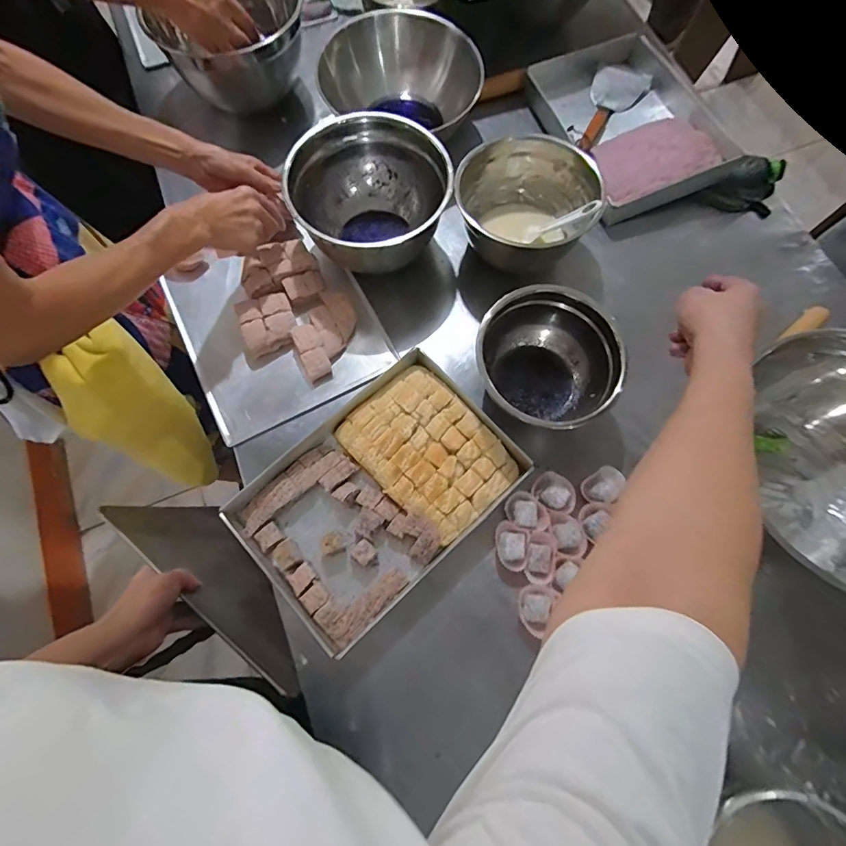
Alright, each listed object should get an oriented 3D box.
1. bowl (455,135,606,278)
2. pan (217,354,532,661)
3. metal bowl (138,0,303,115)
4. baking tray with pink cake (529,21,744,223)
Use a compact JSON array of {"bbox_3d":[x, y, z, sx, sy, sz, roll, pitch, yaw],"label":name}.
[{"bbox_3d":[0.142,-0.306,0.623,0.181,0.102,0.157,17,72,5],"label":"bowl"},{"bbox_3d":[-0.051,0.086,0.548,0.317,0.062,0.213,-41,77,-13],"label":"pan"},{"bbox_3d":[-0.285,-0.600,0.700,0.223,0.123,0.238,0,72,-1],"label":"metal bowl"},{"bbox_3d":[0.333,-0.489,0.720,0.245,0.046,0.328,-21,73,-8],"label":"baking tray with pink cake"}]

